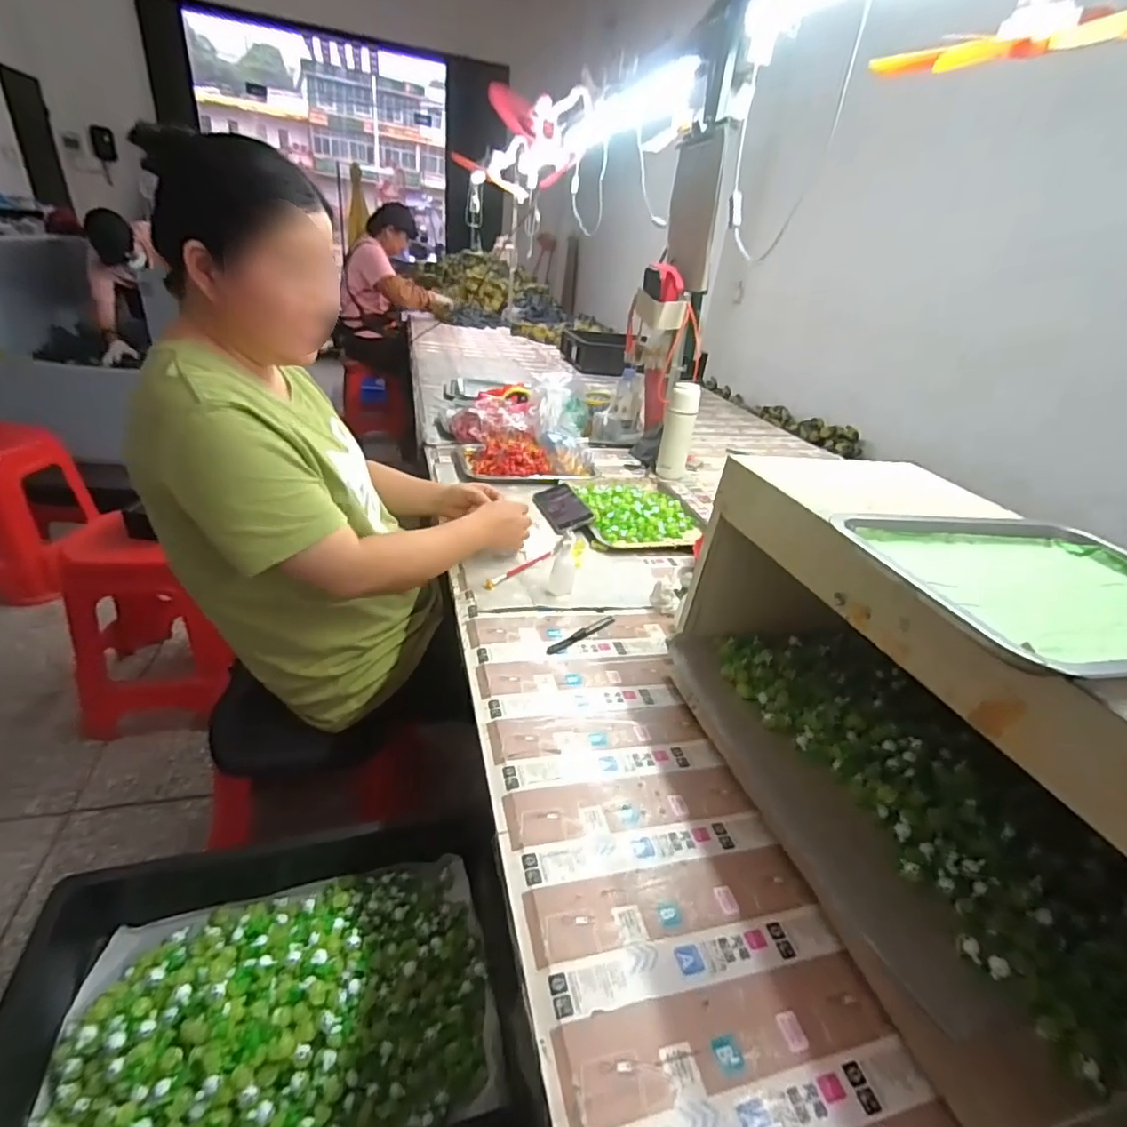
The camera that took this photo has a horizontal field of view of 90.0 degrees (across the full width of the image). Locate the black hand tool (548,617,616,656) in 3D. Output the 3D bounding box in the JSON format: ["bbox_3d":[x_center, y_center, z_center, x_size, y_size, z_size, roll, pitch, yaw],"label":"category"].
[{"bbox_3d":[0.027,0.100,0.803,0.017,0.008,0.141,31,38,35],"label":"black hand tool"}]

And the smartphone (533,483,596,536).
[{"bbox_3d":[-0.004,-0.115,1.132,0.087,0.008,0.189,-19,35,-10],"label":"smartphone"}]

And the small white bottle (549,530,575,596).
[{"bbox_3d":[0.000,0.001,0.859,0.036,0.097,0.032,7,30,0],"label":"small white bottle"}]

